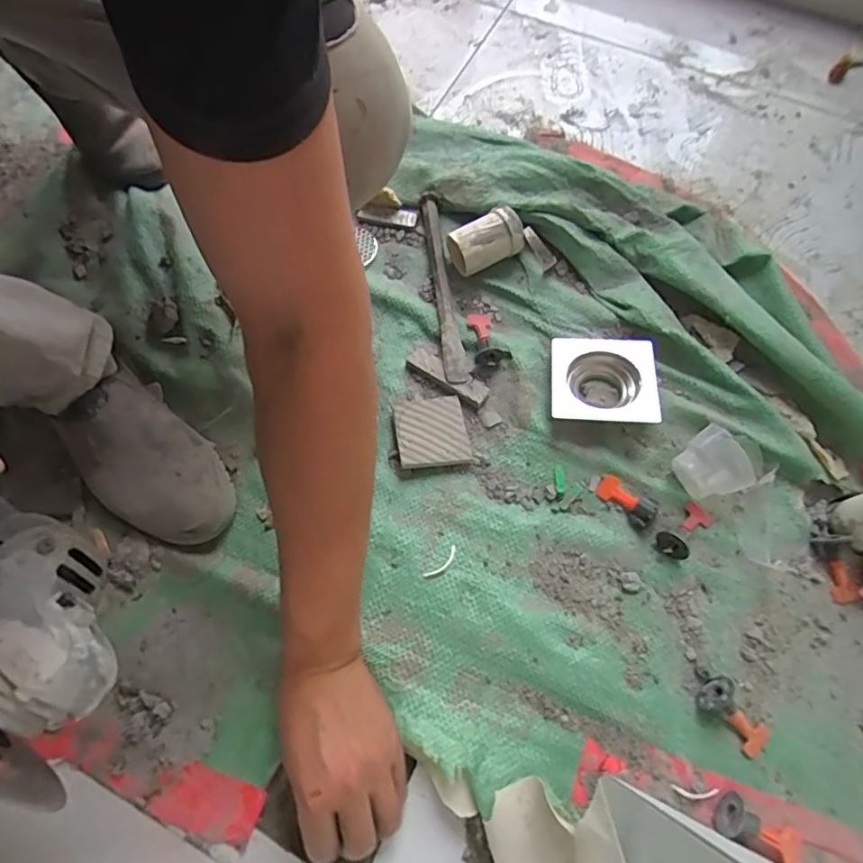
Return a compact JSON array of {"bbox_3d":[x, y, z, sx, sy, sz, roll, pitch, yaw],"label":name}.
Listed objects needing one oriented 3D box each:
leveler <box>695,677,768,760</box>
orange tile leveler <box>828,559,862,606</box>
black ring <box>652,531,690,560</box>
[{"bbox_3d":[0.247,0.234,0.458,0.031,0.023,0.060,-35,84,-12],"label":"leveler"},{"bbox_3d":[0.366,0.135,0.502,0.024,0.007,0.037,-15,69,-5],"label":"orange tile leveler"},{"bbox_3d":[0.215,0.101,0.504,0.030,0.026,0.007,24,42,39],"label":"black ring"}]

